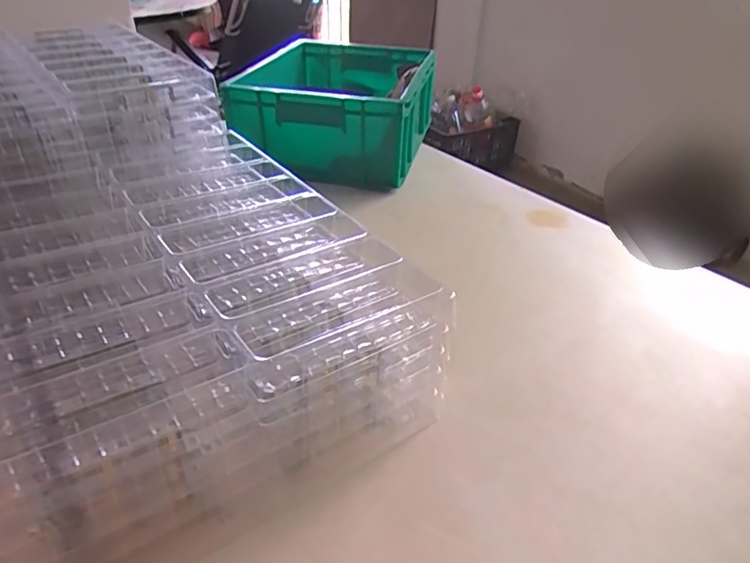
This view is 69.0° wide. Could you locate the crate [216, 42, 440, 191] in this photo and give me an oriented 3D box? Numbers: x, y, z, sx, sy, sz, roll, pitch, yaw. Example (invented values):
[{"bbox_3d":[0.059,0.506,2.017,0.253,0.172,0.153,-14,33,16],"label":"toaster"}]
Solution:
[{"bbox_3d":[-0.081,-0.359,1.087,0.358,0.146,0.476,7,33,6],"label":"crate"}]

